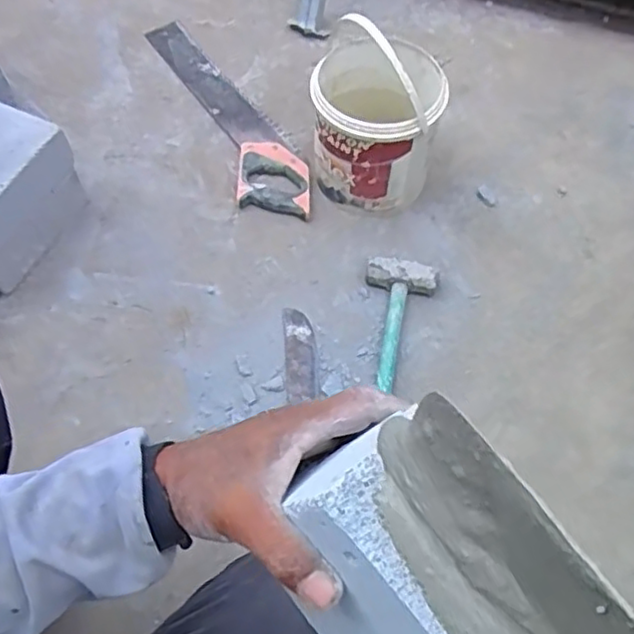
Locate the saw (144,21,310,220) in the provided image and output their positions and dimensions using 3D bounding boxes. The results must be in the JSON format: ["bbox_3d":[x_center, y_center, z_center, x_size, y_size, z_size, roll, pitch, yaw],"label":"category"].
[{"bbox_3d":[-0.164,-0.352,1.128,0.117,0.026,0.517,-27,63,-15],"label":"saw"}]

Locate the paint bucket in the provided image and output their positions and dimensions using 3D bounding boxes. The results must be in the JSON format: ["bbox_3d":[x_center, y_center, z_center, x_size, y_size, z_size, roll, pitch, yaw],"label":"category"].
[{"bbox_3d":[0.088,-0.296,0.965,0.182,0.249,0.192,4,59,3],"label":"paint bucket"}]

